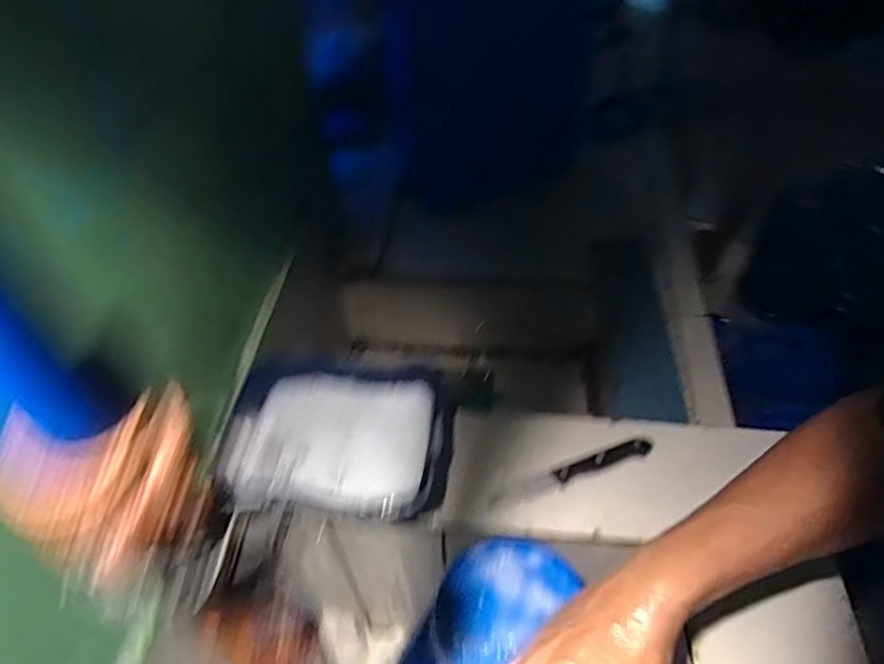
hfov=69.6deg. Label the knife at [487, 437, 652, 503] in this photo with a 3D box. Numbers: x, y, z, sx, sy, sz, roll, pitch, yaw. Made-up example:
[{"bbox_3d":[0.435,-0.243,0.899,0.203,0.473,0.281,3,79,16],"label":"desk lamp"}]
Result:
[{"bbox_3d":[0.130,0.138,0.634,0.172,0.009,0.022,-17,49,-12],"label":"knife"}]

